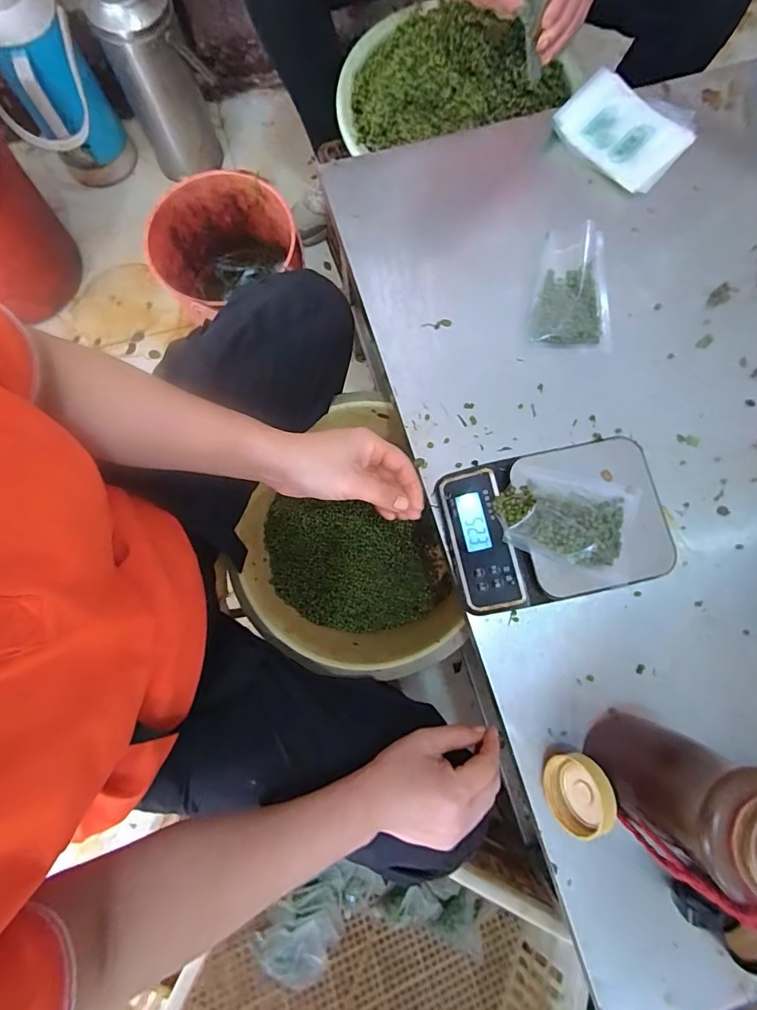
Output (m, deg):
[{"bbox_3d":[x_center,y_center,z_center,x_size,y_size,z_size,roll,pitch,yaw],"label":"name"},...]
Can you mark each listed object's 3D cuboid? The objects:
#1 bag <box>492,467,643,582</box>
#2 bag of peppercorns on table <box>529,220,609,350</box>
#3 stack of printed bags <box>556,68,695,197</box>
[{"bbox_3d":[0.188,0.015,0.446,0.138,0.034,0.093,11,79,2],"label":"bag"},{"bbox_3d":[0.241,-0.259,0.543,0.095,0.036,0.137,11,79,2],"label":"bag of peppercorns on table"},{"bbox_3d":[0.326,-0.499,0.600,0.157,0.017,0.148,38,81,6],"label":"stack of printed bags"}]

